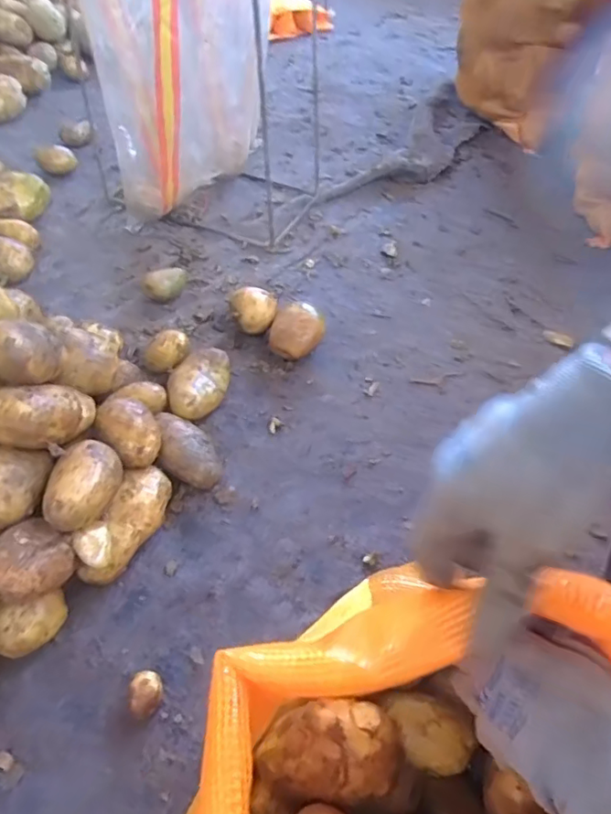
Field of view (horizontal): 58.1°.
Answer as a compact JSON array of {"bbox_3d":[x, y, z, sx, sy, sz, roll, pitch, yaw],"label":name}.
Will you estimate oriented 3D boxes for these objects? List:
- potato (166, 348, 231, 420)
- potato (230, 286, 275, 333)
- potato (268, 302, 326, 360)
[{"bbox_3d":[-0.133,-0.024,0.681,0.066,0.044,0.102,11,52,2],"label":"potato"},{"bbox_3d":[-0.072,-0.130,0.761,0.056,0.057,0.067,-6,54,-8],"label":"potato"},{"bbox_3d":[-0.011,-0.095,0.740,0.065,0.053,0.081,11,53,4],"label":"potato"}]

